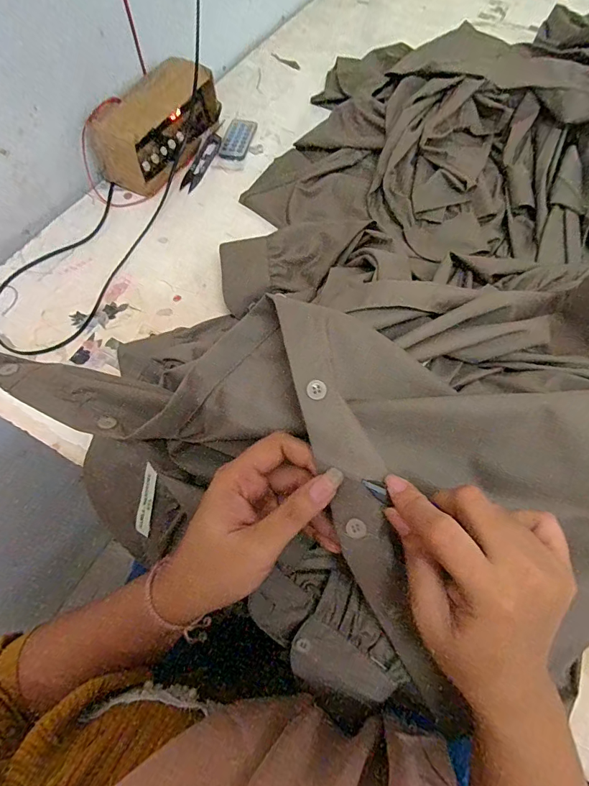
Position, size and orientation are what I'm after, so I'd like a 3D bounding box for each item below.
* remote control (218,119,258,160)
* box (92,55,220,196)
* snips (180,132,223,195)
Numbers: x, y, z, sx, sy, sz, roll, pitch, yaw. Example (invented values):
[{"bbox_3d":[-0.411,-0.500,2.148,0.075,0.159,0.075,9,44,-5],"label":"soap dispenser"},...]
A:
[{"bbox_3d":[-0.083,-0.376,0.608,0.040,0.006,0.090,11,65,6],"label":"remote control"},{"bbox_3d":[-0.180,-0.359,0.556,0.083,0.082,0.183,26,67,12],"label":"box"},{"bbox_3d":[-0.131,-0.326,0.578,0.024,0.011,0.113,15,65,8],"label":"snips"}]

